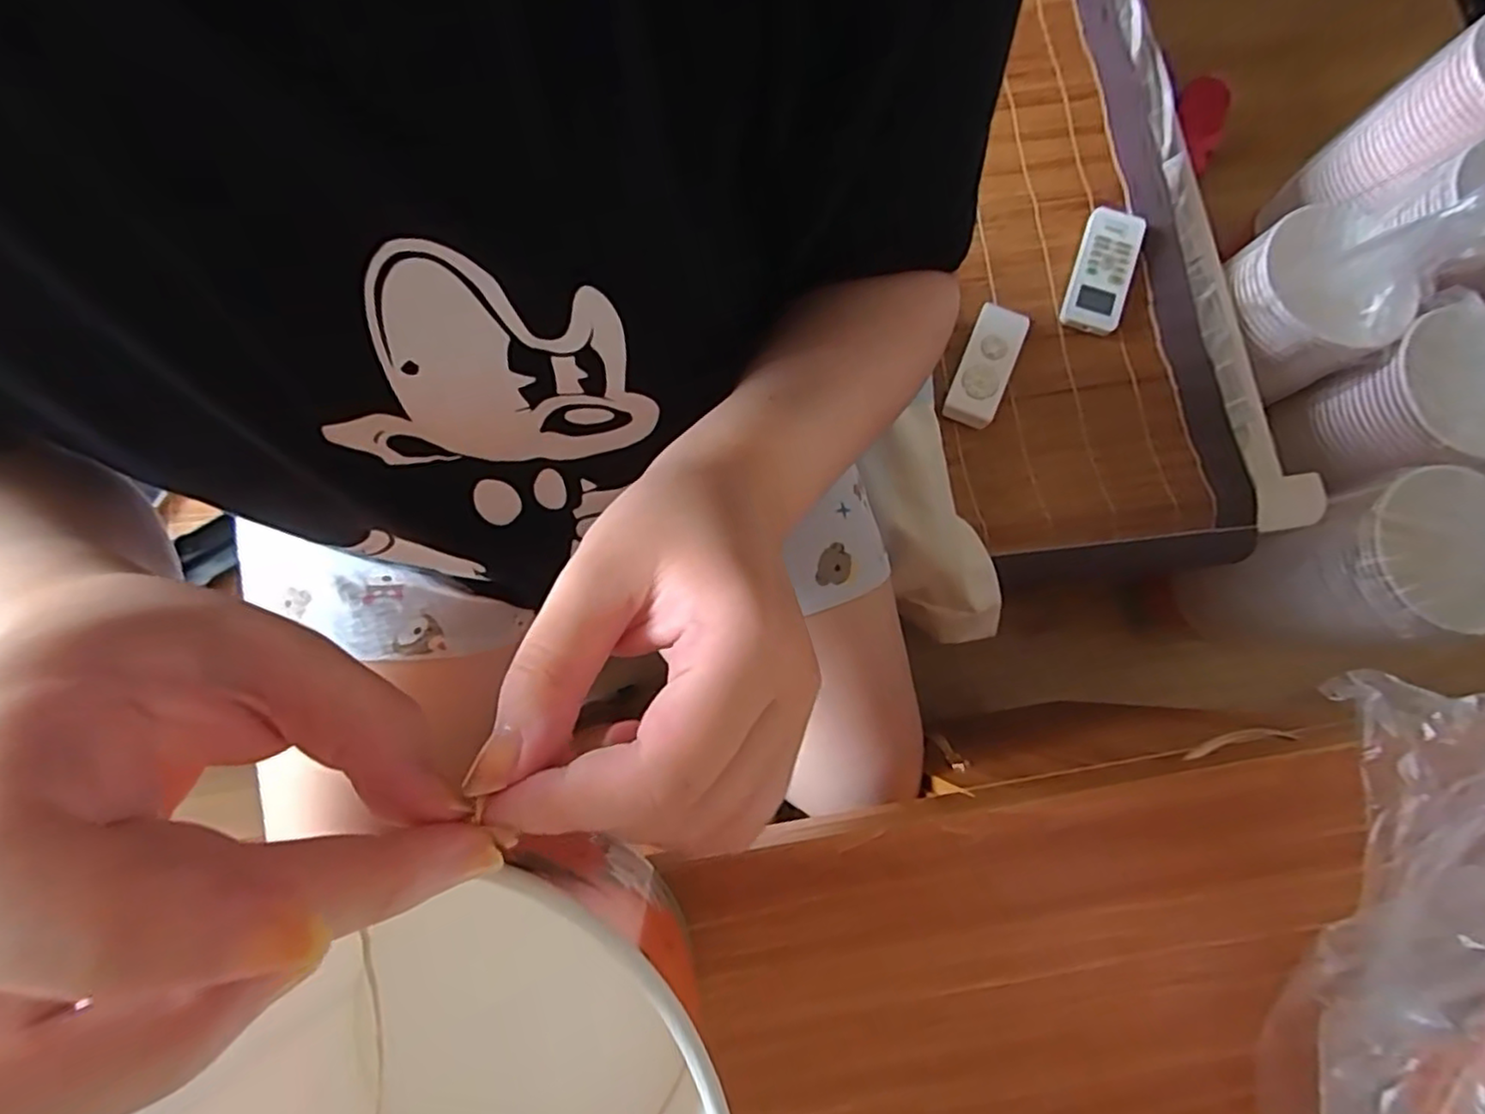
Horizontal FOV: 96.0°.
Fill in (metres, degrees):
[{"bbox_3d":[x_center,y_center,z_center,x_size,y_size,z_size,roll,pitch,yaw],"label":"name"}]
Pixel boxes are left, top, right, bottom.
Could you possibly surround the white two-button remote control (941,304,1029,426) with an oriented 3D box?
[{"bbox_3d":[0.248,-0.196,0.681,0.046,0.025,0.122,23,80,3],"label":"white two-button remote control"}]

